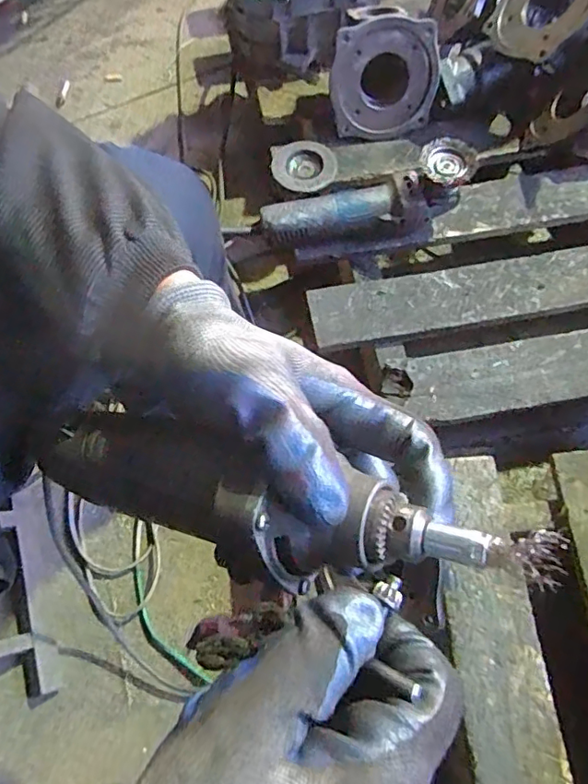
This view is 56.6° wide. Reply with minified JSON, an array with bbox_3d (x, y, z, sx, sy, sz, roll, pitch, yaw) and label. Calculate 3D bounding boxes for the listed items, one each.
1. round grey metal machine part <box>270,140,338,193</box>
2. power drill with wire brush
[{"bbox_3d":[0.013,-0.337,0.820,0.100,0.020,0.086,7,68,4],"label":"round grey metal machine part"},{"bbox_3d":[-0.022,0.051,0.252,0.253,0.056,0.053,8,65,31],"label":"power drill with wire brush"}]

